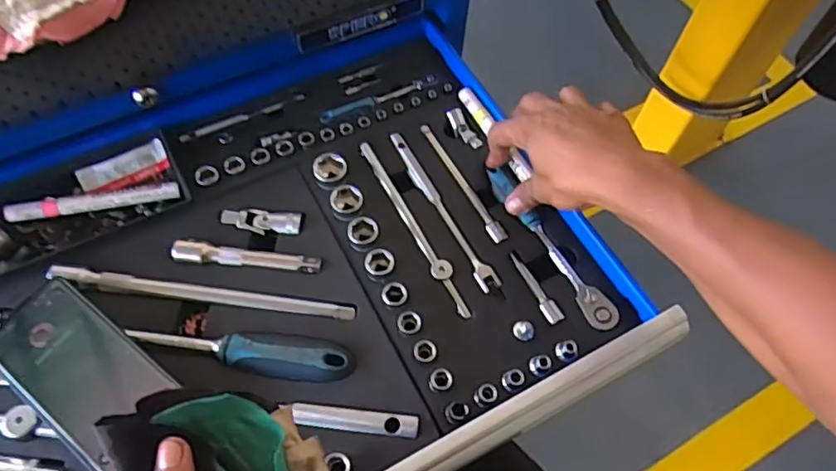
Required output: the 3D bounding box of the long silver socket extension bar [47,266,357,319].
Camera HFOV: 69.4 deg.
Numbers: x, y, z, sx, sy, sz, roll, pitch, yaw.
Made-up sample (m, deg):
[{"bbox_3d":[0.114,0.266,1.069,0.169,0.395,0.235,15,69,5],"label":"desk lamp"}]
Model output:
[{"bbox_3d":[-0.175,0.047,0.490,0.246,0.014,0.016,7,61,2],"label":"long silver socket extension bar"}]

